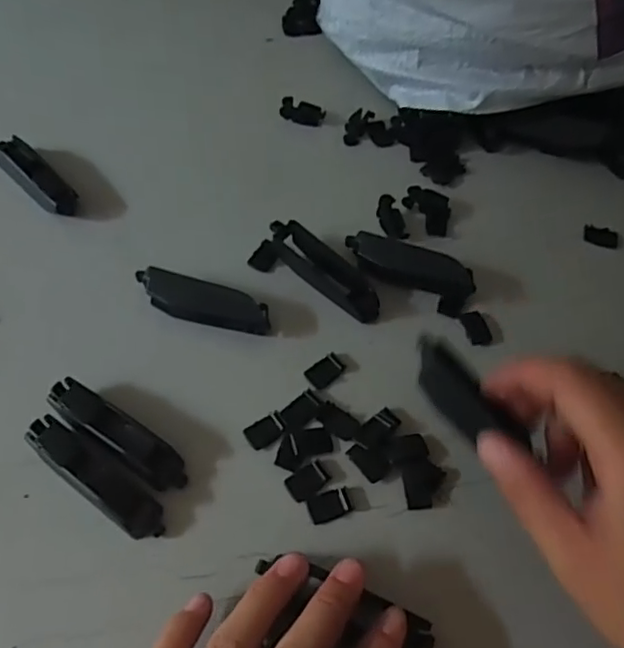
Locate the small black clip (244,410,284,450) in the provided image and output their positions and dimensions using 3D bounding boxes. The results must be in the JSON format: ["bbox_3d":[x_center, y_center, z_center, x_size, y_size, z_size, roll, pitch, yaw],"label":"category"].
[{"bbox_3d":[-0.022,0.051,0.293,0.019,0.004,0.012,-30,66,-19],"label":"small black clip"}]

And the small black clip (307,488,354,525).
[{"bbox_3d":[0.009,0.083,0.276,0.020,0.004,0.012,-16,62,-12],"label":"small black clip"}]

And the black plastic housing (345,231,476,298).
[{"bbox_3d":[0.053,-0.030,0.337,0.073,0.019,0.023,20,61,9],"label":"black plastic housing"}]

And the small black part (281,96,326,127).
[{"bbox_3d":[-0.007,-0.143,0.405,0.030,0.006,0.015,19,60,8],"label":"small black part"}]

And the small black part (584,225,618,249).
[{"bbox_3d":[0.178,-0.055,0.372,0.020,0.004,0.013,17,60,7],"label":"small black part"}]

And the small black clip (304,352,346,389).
[{"bbox_3d":[0.007,0.024,0.312,0.020,0.004,0.012,-37,68,-22],"label":"small black clip"}]

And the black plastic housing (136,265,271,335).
[{"bbox_3d":[-0.058,-0.011,0.319,0.072,0.017,0.019,18,60,7],"label":"black plastic housing"}]

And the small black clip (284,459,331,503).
[{"bbox_3d":[-0.002,0.073,0.282,0.019,0.004,0.013,-31,66,-19],"label":"small black clip"}]

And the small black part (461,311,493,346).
[{"bbox_3d":[0.090,0.003,0.331,0.014,0.005,0.020,-11,61,-9],"label":"small black part"}]

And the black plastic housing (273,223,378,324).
[{"bbox_3d":[0.008,-0.030,0.335,0.073,0.017,0.020,41,66,19],"label":"black plastic housing"}]

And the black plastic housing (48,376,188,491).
[{"bbox_3d":[-0.091,0.051,0.281,0.073,0.016,0.018,31,63,14],"label":"black plastic housing"}]

